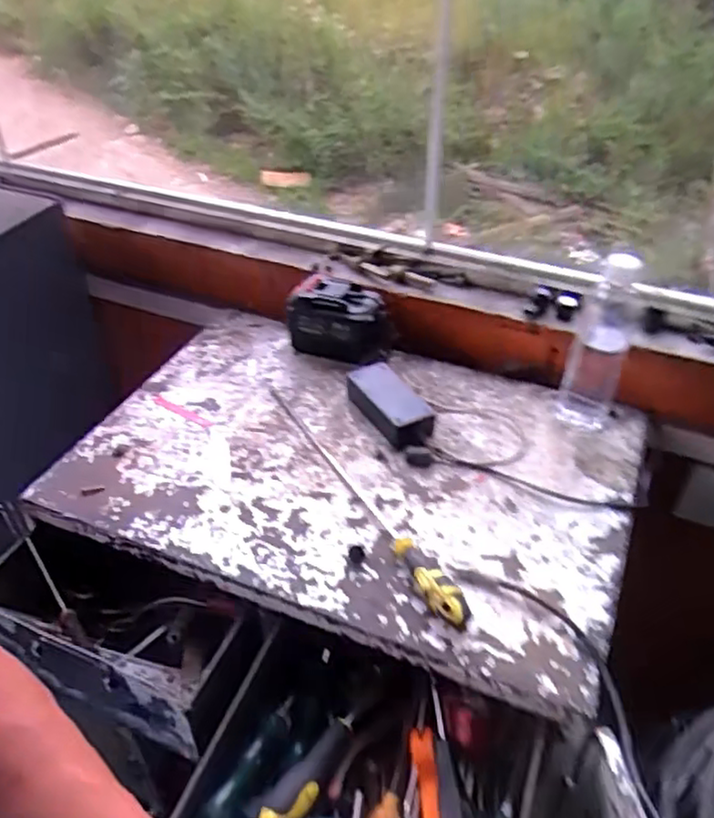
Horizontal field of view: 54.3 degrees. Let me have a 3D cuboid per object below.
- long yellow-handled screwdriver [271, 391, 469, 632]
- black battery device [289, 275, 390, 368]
[{"bbox_3d":[0.001,0.079,0.729,0.027,0.028,0.374,-20,45,-22],"label":"long yellow-handled screwdriver"},{"bbox_3d":[-0.022,-0.116,0.921,0.137,0.085,0.086,8,41,9],"label":"black battery device"}]

